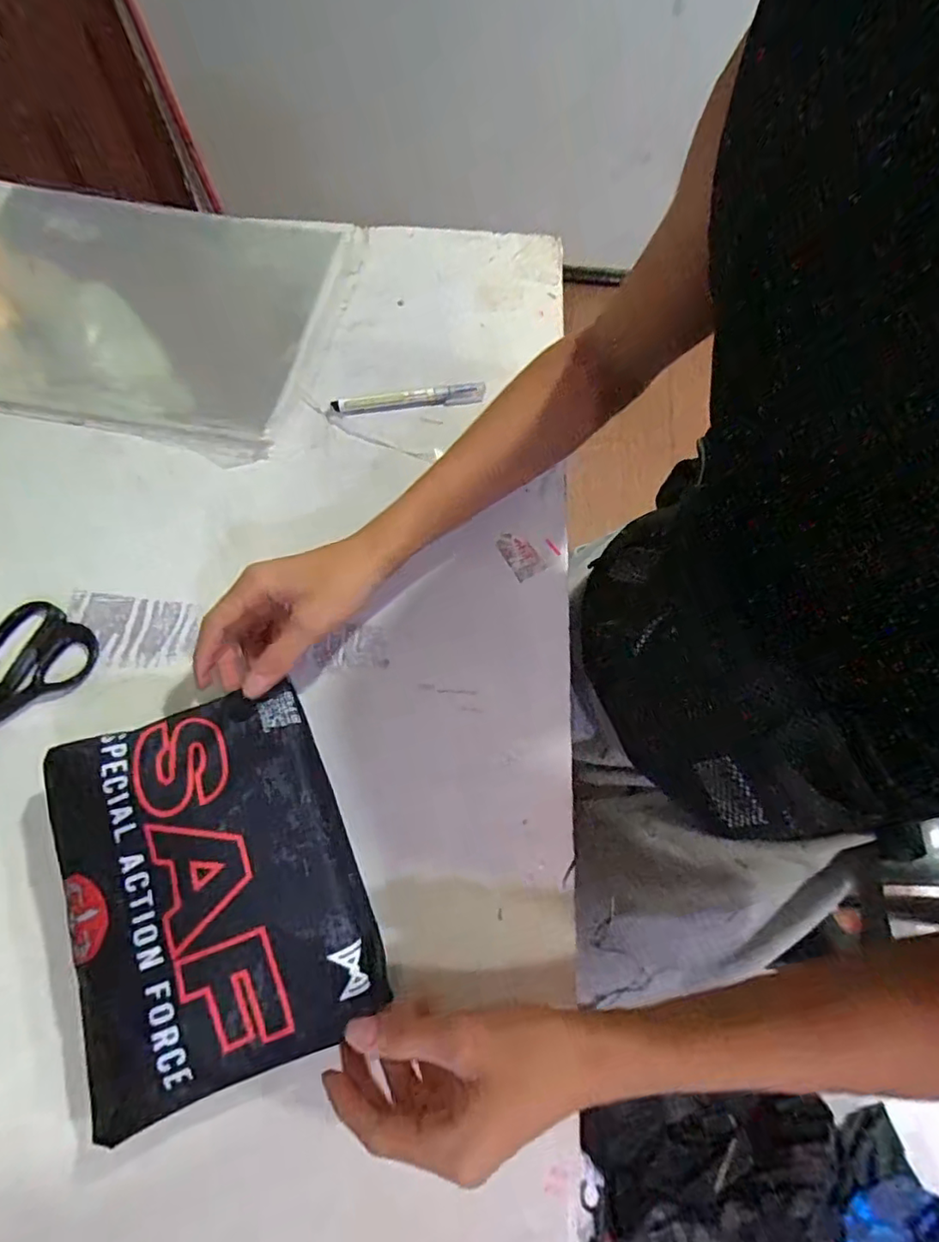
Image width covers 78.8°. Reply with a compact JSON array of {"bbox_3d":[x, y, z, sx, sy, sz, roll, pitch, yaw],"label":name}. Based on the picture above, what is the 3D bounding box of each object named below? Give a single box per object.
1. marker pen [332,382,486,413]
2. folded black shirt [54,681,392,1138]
[{"bbox_3d":[-0.054,-0.200,0.517,0.137,0.015,0.014,-9,69,-6],"label":"marker pen"},{"bbox_3d":[-0.151,0.150,0.333,0.155,0.029,0.205,-19,71,-9],"label":"folded black shirt"}]

